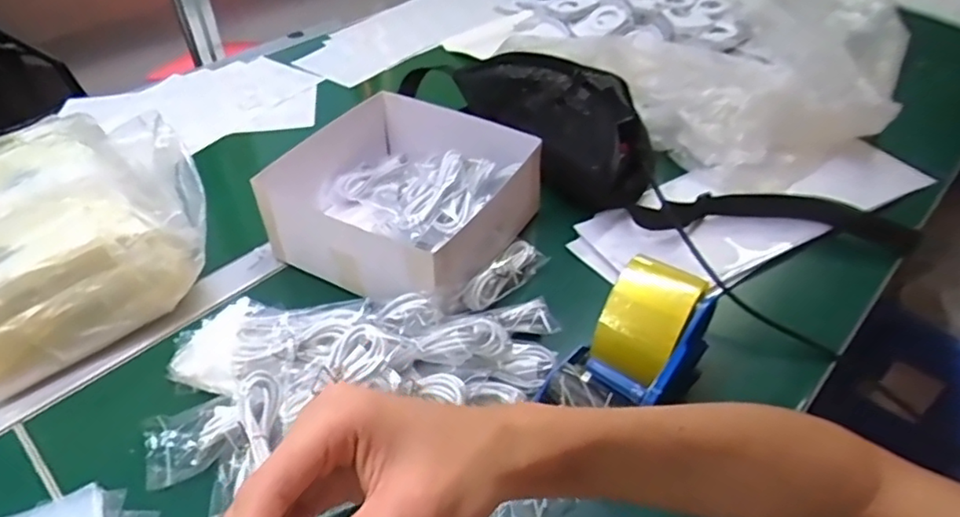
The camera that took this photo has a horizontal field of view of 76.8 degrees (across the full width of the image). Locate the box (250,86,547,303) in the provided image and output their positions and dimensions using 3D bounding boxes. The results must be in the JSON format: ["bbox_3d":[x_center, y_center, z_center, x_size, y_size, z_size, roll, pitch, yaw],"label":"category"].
[{"bbox_3d":[-0.079,-0.061,0.611,0.216,0.089,0.206,21,47,22],"label":"box"}]

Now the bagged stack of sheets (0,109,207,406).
[{"bbox_3d":[-0.385,-0.026,0.544,0.225,0.116,0.229,33,52,31],"label":"bagged stack of sheets"}]

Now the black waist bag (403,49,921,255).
[{"bbox_3d":[0.154,-0.112,0.655,0.595,0.100,0.151,21,47,22],"label":"black waist bag"}]

